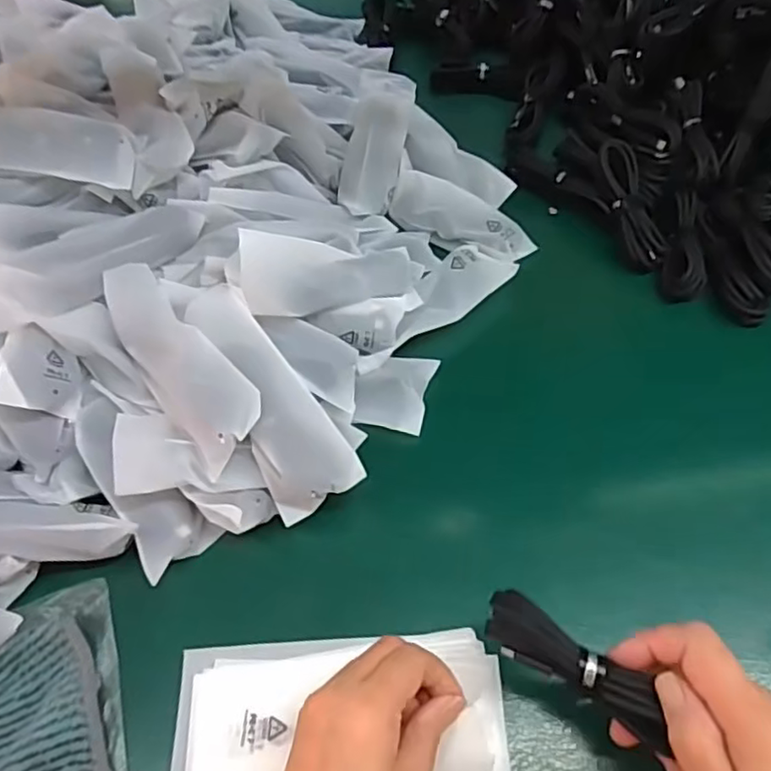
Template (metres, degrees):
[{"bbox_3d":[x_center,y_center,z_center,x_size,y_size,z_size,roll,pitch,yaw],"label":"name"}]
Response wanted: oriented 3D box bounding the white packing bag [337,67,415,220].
[{"bbox_3d":[-0.008,-0.209,0.544,0.048,0.028,0.149,7,70,9],"label":"white packing bag"}]

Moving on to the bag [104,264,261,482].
[{"bbox_3d":[-0.134,-0.017,0.409,0.143,0.057,0.029,41,26,20],"label":"bag"}]

